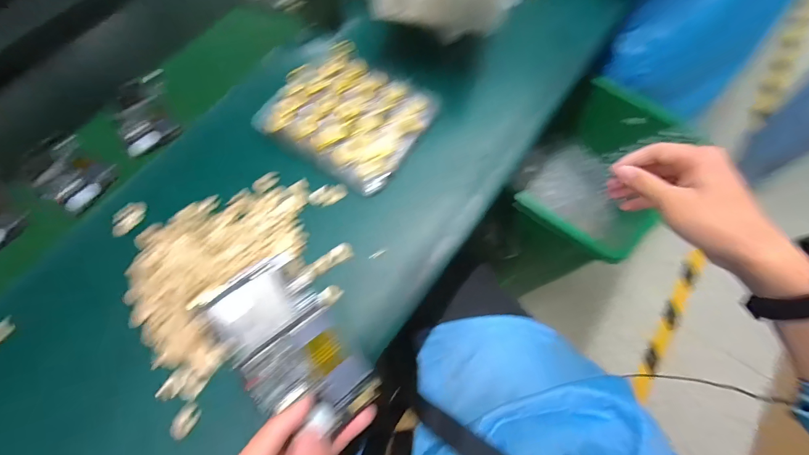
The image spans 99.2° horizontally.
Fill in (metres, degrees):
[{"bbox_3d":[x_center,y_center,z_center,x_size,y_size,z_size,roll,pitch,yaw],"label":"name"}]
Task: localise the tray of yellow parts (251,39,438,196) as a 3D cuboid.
[{"bbox_3d":[-0.070,-0.140,0.419,0.180,0.029,0.154,29,72,13],"label":"tray of yellow parts"}]

